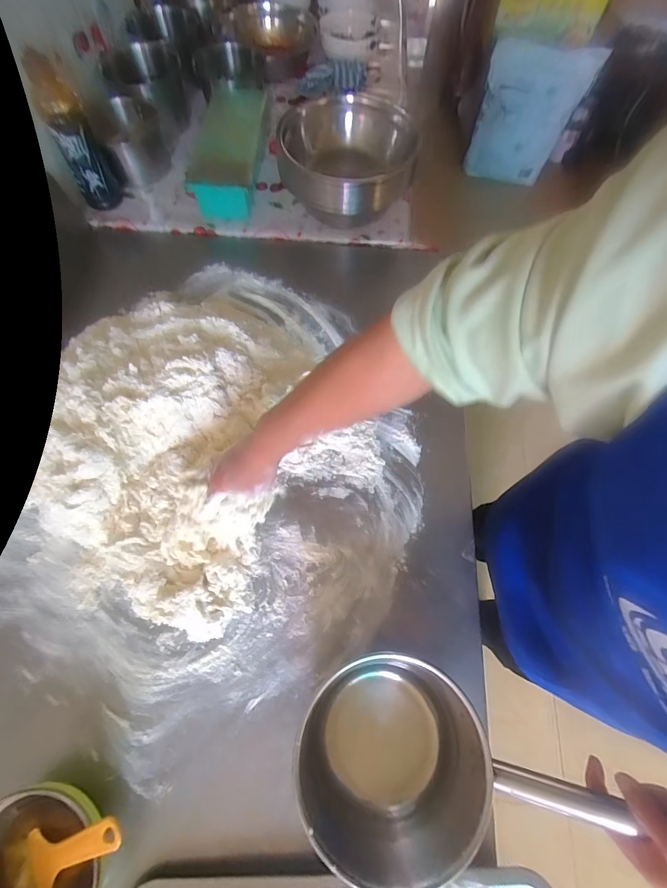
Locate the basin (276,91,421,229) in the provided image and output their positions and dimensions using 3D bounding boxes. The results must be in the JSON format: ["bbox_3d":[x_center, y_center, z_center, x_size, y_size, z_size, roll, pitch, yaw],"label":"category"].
[{"bbox_3d":[0.028,-0.507,0.720,0.229,0.130,0.237,1,68,-1],"label":"basin"}]

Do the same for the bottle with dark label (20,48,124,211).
[{"bbox_3d":[-0.439,-0.523,0.678,0.067,0.218,0.072,-18,69,-9],"label":"bottle with dark label"}]

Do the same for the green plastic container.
[{"bbox_3d":[-0.193,-0.579,0.764,0.105,0.079,0.317,4,68,0],"label":"green plastic container"}]

